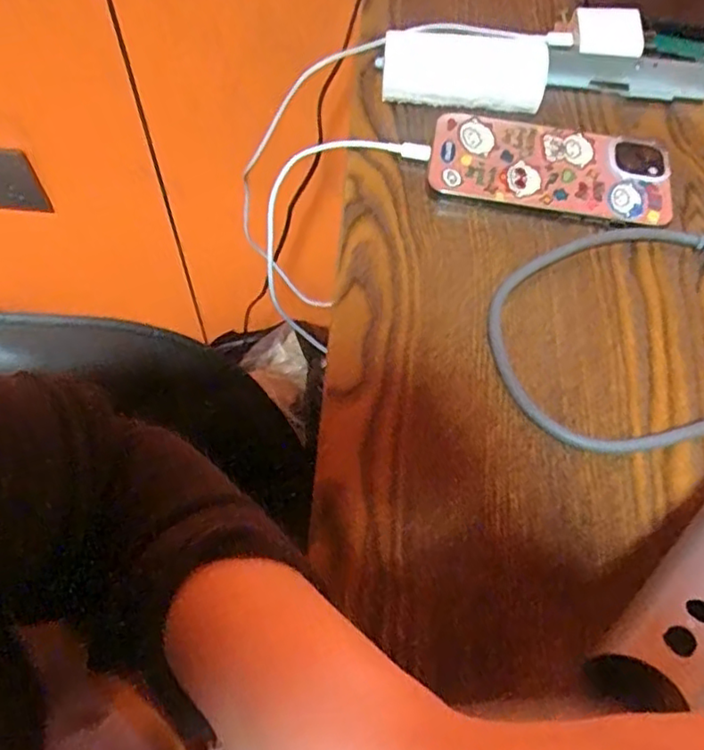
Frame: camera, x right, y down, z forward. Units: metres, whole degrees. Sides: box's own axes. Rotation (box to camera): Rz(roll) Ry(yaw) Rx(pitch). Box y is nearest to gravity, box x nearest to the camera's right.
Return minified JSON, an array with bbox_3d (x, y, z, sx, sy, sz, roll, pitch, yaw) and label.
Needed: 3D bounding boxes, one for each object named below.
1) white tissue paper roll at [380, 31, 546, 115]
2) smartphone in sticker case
[{"bbox_3d":[0.072,-0.191,0.403,0.103,0.035,0.035,-1,63,-3],"label":"white tissue paper roll"},{"bbox_3d":[0.118,-0.124,0.384,0.139,0.013,0.071,11,62,3],"label":"smartphone in sticker case"}]

